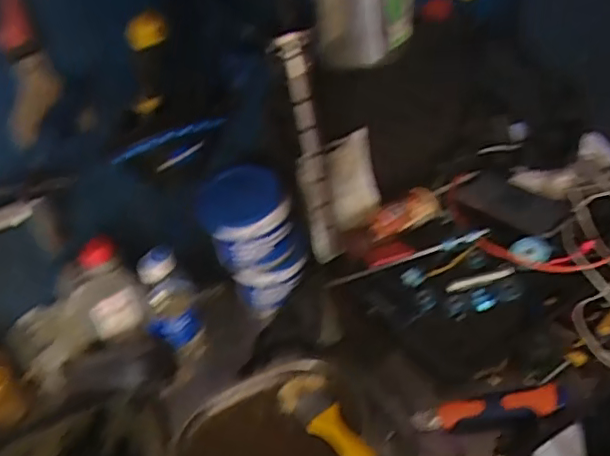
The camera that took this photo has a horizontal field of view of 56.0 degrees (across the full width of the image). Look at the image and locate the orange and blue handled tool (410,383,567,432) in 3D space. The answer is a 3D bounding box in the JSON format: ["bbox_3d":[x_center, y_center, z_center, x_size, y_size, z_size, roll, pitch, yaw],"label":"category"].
[{"bbox_3d":[0.200,0.196,0.625,0.160,0.037,0.028,-8,41,-1],"label":"orange and blue handled tool"}]

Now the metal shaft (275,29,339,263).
[{"bbox_3d":[0.004,-0.088,0.701,0.051,0.301,0.048,-9,41,-3],"label":"metal shaft"}]

